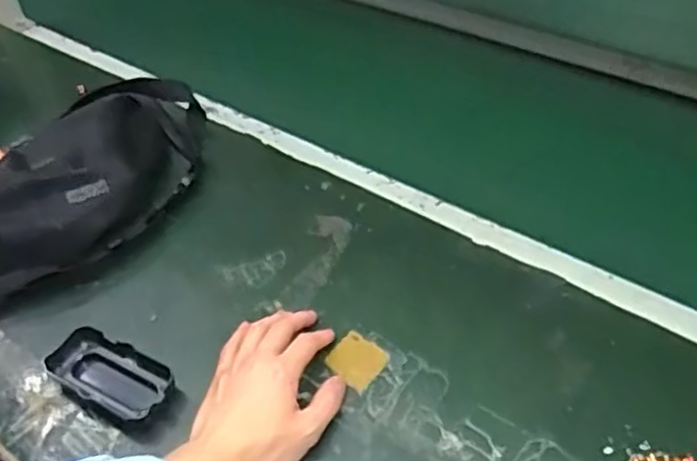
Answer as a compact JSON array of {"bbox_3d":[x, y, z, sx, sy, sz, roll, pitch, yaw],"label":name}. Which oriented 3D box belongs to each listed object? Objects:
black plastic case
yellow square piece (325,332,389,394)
[{"bbox_3d":[-0.197,0.118,0.569,0.109,0.024,0.049,21,50,25],"label":"black plastic case"},{"bbox_3d":[0.007,0.111,0.584,0.046,0.005,0.046,30,57,28],"label":"yellow square piece"}]

